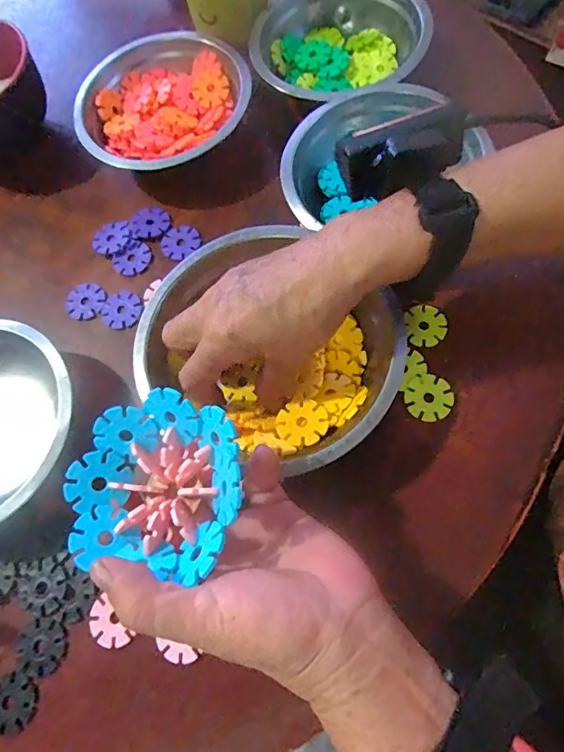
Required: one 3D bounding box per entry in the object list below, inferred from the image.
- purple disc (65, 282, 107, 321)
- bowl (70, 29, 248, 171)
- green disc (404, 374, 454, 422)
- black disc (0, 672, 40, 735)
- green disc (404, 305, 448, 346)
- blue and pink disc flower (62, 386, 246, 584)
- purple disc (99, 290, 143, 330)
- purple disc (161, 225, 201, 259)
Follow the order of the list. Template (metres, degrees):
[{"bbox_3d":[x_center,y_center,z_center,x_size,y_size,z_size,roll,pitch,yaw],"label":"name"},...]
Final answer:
[{"bbox_3d":[-0.157,-0.060,0.378,0.032,0.004,0.032,-2,69,6],"label":"purple disc"},{"bbox_3d":[-0.096,-0.223,0.405,0.128,0.052,0.139,-2,69,6],"label":"bowl"},{"bbox_3d":[0.098,0.014,0.316,0.030,0.004,0.030,-2,69,6],"label":"green disc"},{"bbox_3d":[-0.160,0.194,0.281,0.032,0.004,0.029,-10,69,3],"label":"black disc"},{"bbox_3d":[0.101,-0.036,0.333,0.028,0.004,0.029,-2,69,6],"label":"green disc"},{"bbox_3d":[-0.062,0.050,0.228,0.086,0.034,0.080,-1,71,2],"label":"blue and pink disc flower"},{"bbox_3d":[-0.124,-0.052,0.368,0.031,0.004,0.033,-2,69,6],"label":"purple disc"},{"bbox_3d":[-0.083,-0.110,0.387,0.031,0.004,0.031,-2,69,6],"label":"purple disc"}]

